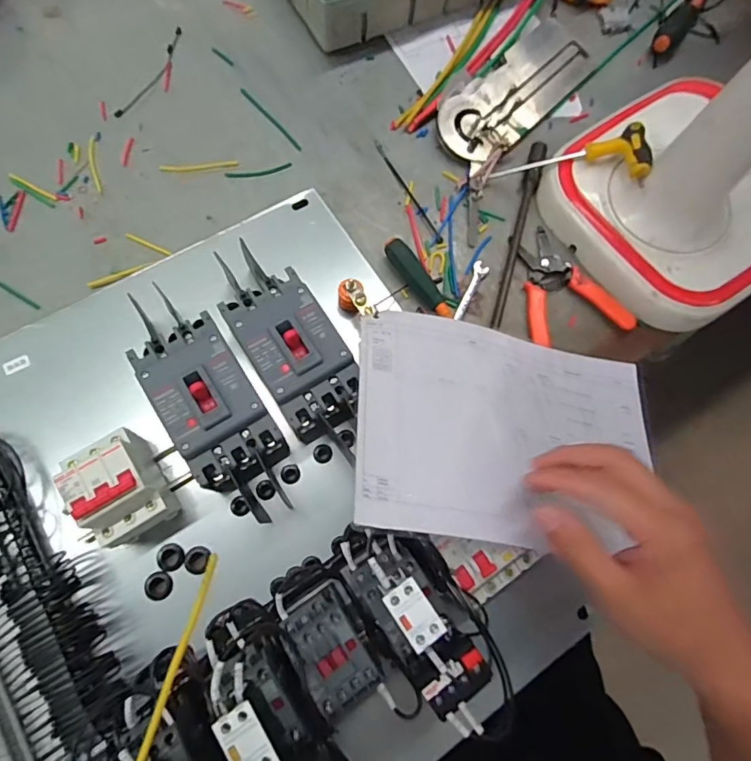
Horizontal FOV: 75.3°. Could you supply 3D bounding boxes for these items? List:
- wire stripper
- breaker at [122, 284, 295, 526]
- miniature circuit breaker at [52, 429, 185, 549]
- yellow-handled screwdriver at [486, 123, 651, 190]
[{"bbox_3d":[0.199,-0.106,0.520,0.103,0.012,0.134,-14,72,-7],"label":"wire stripper"},{"bbox_3d":[-0.142,0.020,0.421,0.080,0.074,0.211,-32,77,-13],"label":"breaker"},{"bbox_3d":[-0.205,0.085,0.392,0.052,0.078,0.078,-31,75,-12],"label":"miniature circuit breaker"},{"bbox_3d":[0.210,-0.236,0.525,0.159,0.027,0.070,6,67,35],"label":"yellow-handled screwdriver"}]

